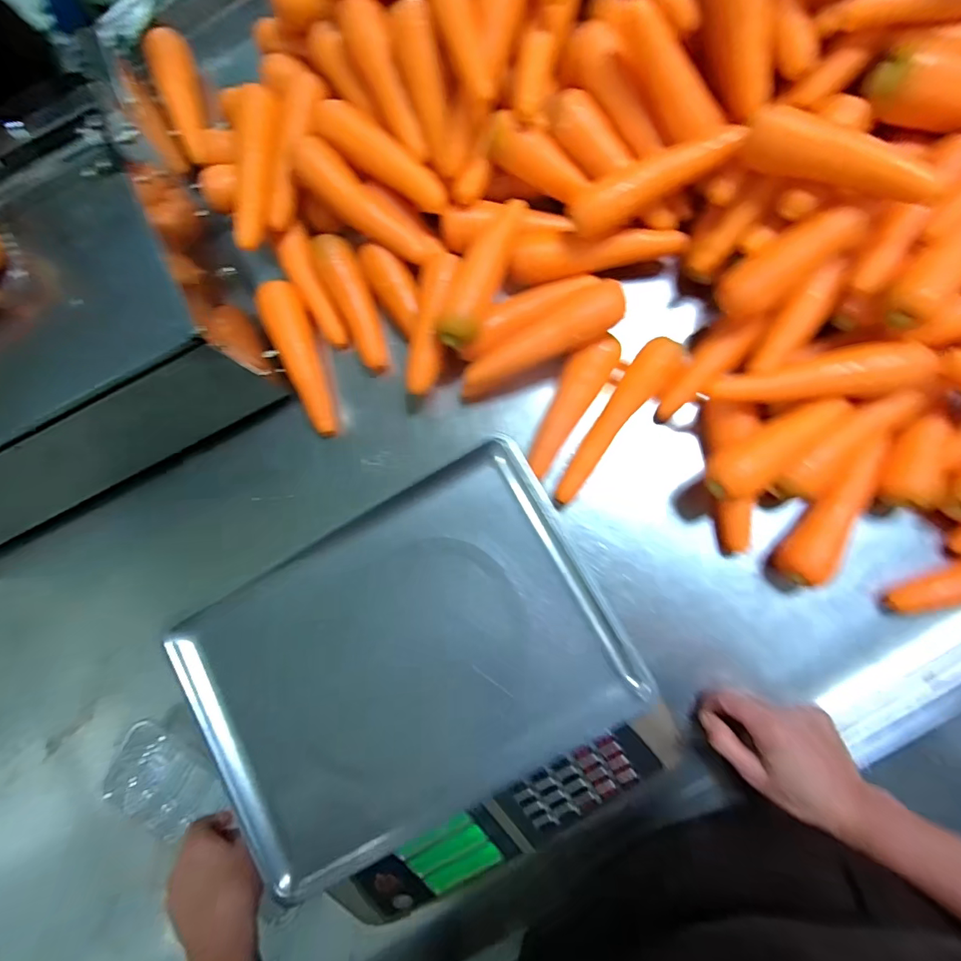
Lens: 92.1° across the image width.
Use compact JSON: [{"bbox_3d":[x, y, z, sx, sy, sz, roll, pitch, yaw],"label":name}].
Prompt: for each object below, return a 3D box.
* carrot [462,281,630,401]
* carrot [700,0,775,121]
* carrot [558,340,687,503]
[{"bbox_3d":[0.058,-0.134,0.454,0.170,0.035,0.043,-30,81,2],"label":"carrot"},{"bbox_3d":[0.237,-0.430,0.428,0.048,0.049,0.163,-20,115,4],"label":"carrot"},{"bbox_3d":[0.132,-0.061,0.465,0.042,0.032,0.184,40,89,9],"label":"carrot"}]

